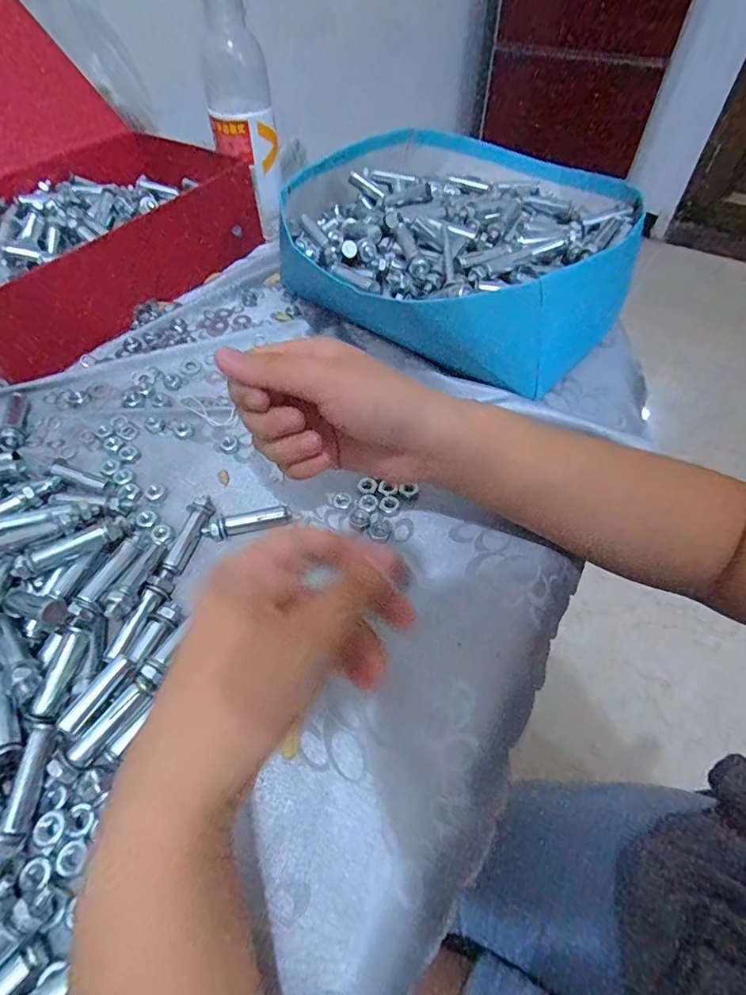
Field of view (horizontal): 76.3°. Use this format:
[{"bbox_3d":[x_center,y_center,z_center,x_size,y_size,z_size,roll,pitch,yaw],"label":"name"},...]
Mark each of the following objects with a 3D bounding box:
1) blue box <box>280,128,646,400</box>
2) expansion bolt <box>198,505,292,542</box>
[{"bbox_3d":[0.065,-0.225,0.430,0.306,0.088,0.283,26,58,17],"label":"blue box"},{"bbox_3d":[-0.079,0.017,0.301,0.053,0.009,0.014,-15,55,-12],"label":"expansion bolt"}]

